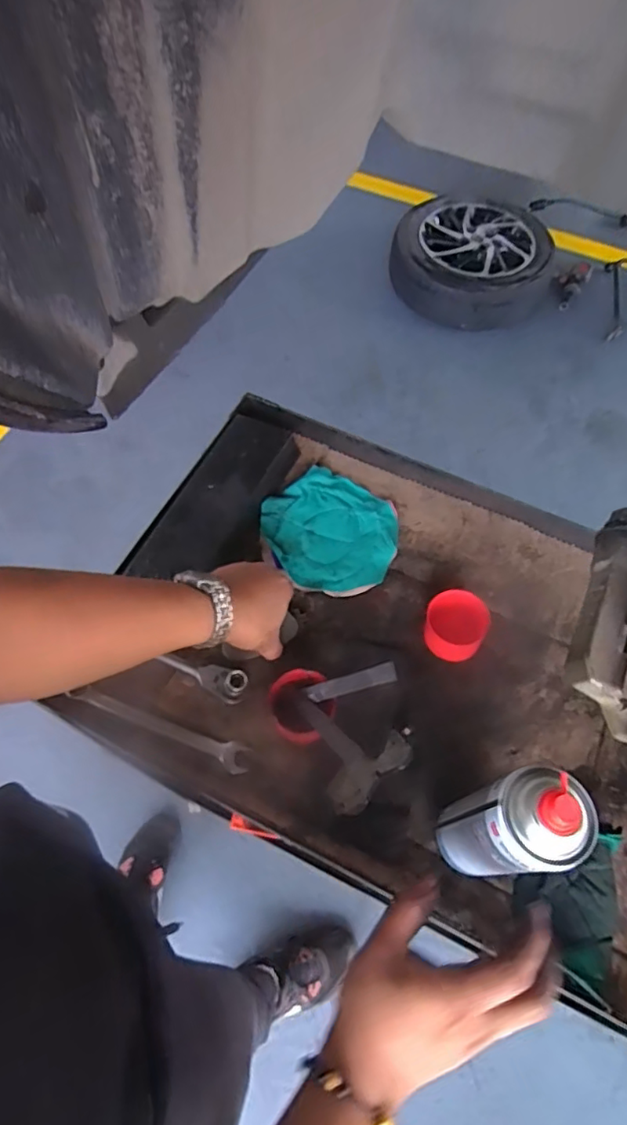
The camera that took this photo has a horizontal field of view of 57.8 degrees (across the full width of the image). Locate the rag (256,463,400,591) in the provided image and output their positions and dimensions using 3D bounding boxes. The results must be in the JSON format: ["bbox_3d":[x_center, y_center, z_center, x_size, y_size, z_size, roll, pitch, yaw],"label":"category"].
[{"bbox_3d":[0.023,-0.039,0.702,0.149,0.020,0.159,-28,67,-16],"label":"rag"}]

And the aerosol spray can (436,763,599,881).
[{"bbox_3d":[0.153,0.209,0.447,0.065,0.212,0.070,1,62,-2],"label":"aerosol spray can"}]

